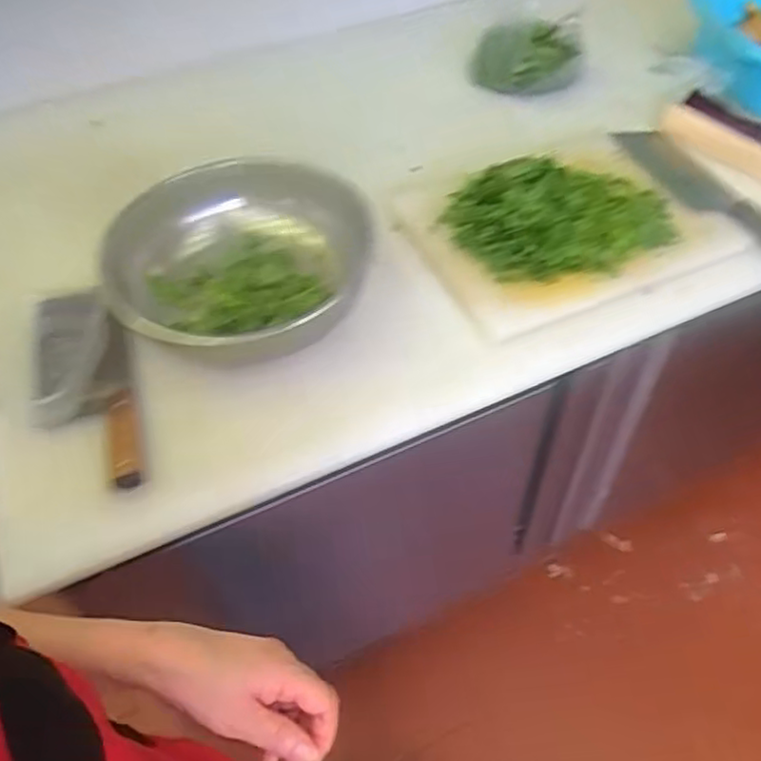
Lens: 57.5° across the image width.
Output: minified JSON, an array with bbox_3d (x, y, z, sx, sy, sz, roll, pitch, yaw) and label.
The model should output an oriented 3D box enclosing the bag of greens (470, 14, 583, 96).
[{"bbox_3d":[0.241,-0.526,1.138,0.173,0.124,0.051,3,50,6],"label":"bag of greens"}]

